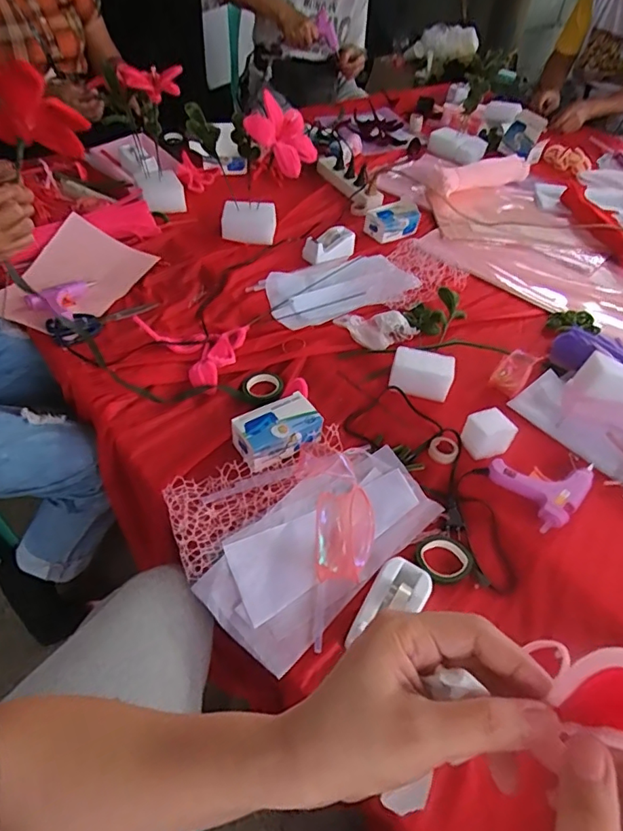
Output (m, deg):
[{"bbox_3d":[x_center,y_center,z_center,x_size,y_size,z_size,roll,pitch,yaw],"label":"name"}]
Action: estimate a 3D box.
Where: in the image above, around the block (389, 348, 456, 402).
[{"bbox_3d":[0.162,-0.063,0.760,0.088,0.050,0.056,14,48,7],"label":"block"}]

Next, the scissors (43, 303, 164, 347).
[{"bbox_3d":[-0.346,-0.170,0.861,0.075,0.021,0.176,34,53,23],"label":"scissors"}]

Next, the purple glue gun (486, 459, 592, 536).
[{"bbox_3d":[0.301,0.081,0.655,0.118,0.022,0.102,-22,54,-23],"label":"purple glue gun"}]

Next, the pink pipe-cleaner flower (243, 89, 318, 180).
[{"bbox_3d":[-0.052,-0.503,0.915,0.103,0.104,0.111,25,50,16],"label":"pink pipe-cleaner flower"}]

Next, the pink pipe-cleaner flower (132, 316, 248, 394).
[{"bbox_3d":[-0.170,-0.119,0.820,0.134,0.022,0.189,-33,58,-30],"label":"pink pipe-cleaner flower"}]

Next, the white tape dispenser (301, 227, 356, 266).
[{"bbox_3d":[0.034,-0.333,1.013,0.111,0.041,0.055,-18,52,-20],"label":"white tape dispenser"}]

